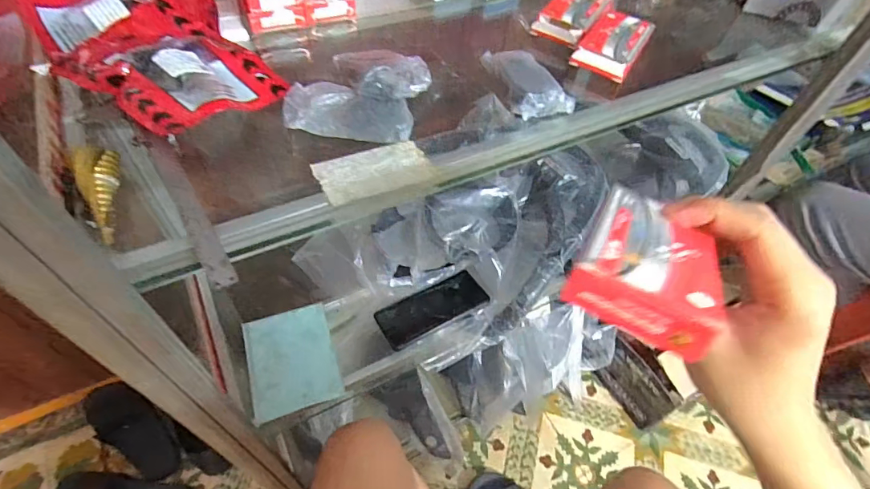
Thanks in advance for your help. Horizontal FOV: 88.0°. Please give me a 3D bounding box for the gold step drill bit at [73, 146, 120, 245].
[{"bbox_3d":[-0.227,-0.033,0.306,0.019,0.018,0.069,-12,77,-12],"label":"gold step drill bit"}]

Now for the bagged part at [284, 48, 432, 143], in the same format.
[{"bbox_3d":[-0.064,-0.130,0.382,0.117,0.038,0.084,6,52,-1],"label":"bagged part"}]

